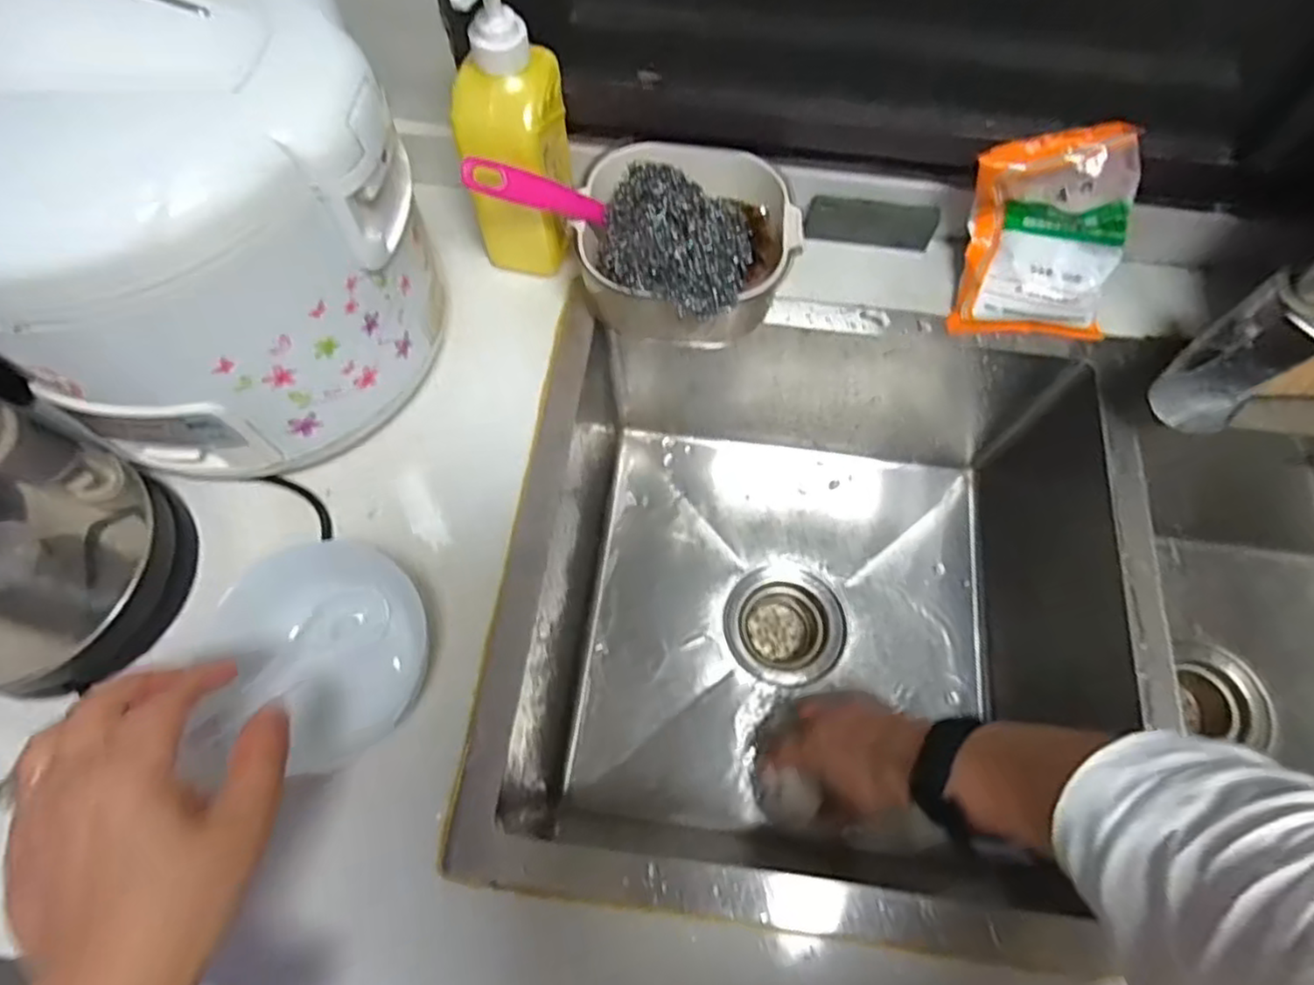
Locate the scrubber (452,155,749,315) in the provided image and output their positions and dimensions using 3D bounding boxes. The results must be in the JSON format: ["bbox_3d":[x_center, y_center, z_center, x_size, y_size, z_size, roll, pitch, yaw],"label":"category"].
[{"bbox_3d":[-0.020,-0.192,0.468,0.180,0.055,0.097,23,68,8],"label":"scrubber"}]

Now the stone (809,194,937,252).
[{"bbox_3d":[0.173,-0.219,0.562,0.099,0.037,0.013,11,47,5],"label":"stone"}]

